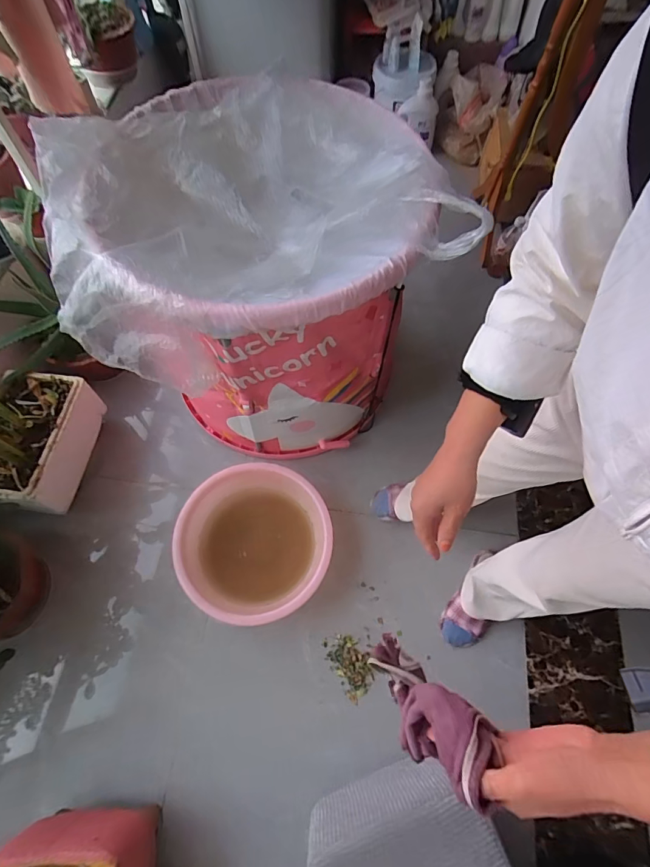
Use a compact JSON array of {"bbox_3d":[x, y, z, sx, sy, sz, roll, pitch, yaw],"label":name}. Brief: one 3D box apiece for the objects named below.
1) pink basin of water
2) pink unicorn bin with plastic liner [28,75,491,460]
[{"bbox_3d":[-0.174,0.276,1.077,0.355,0.138,0.363,0,65,-1],"label":"pink basin of water"},{"bbox_3d":[-0.157,-0.345,1.039,0.693,0.653,0.615,-12,66,-7],"label":"pink unicorn bin with plastic liner"}]

